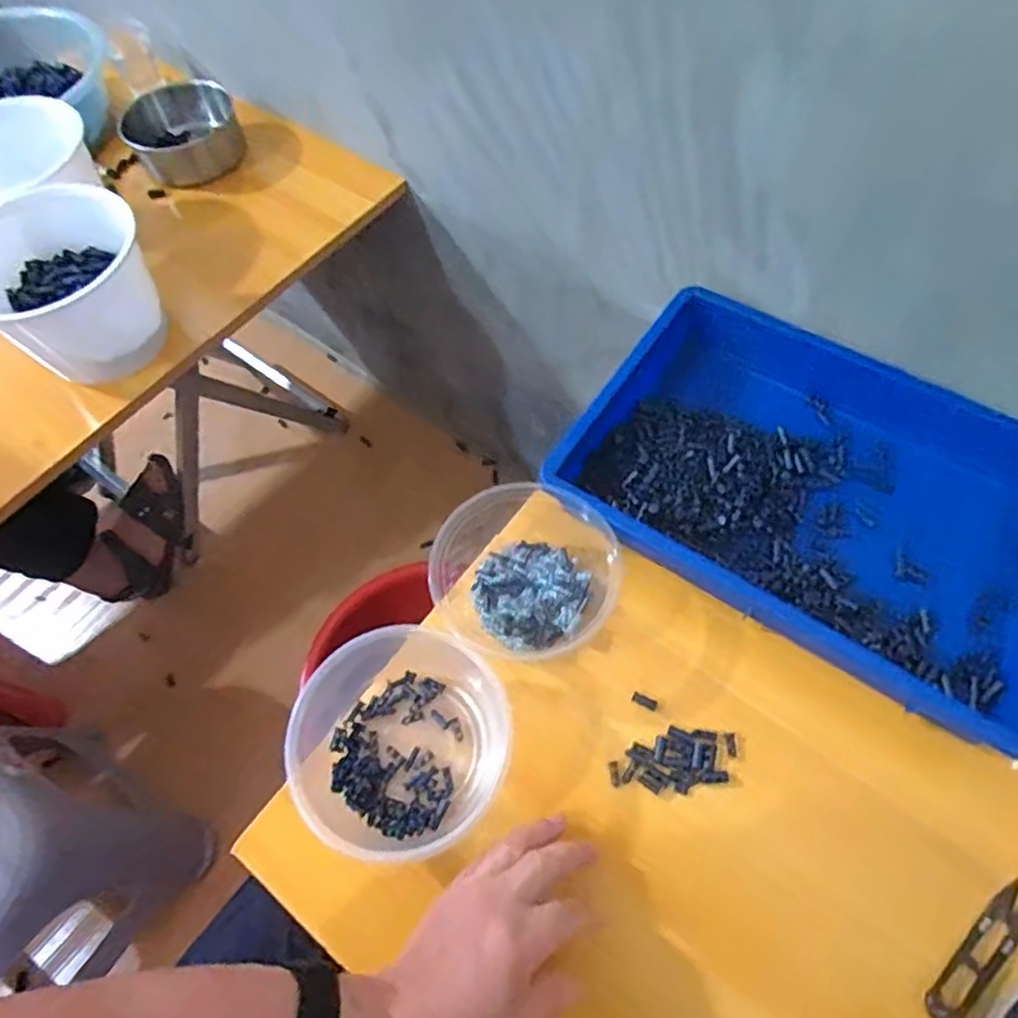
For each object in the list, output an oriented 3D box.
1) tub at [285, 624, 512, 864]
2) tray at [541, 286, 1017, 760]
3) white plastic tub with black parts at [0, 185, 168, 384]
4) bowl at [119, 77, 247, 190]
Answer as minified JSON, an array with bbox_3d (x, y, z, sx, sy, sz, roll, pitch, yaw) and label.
[{"bbox_3d":[-0.073,0.157,0.462,0.135,0.056,0.135,-1,63,1],"label":"tub"},{"bbox_3d":[0.249,-0.023,0.536,0.365,0.071,0.257,32,68,16],"label":"tray"},{"bbox_3d":[-0.430,-0.200,0.671,0.167,0.124,0.190,-35,67,-16],"label":"white plastic tub with black parts"},{"bbox_3d":[-0.405,-0.472,0.843,0.133,0.076,0.133,-1,63,1],"label":"bowl"}]

